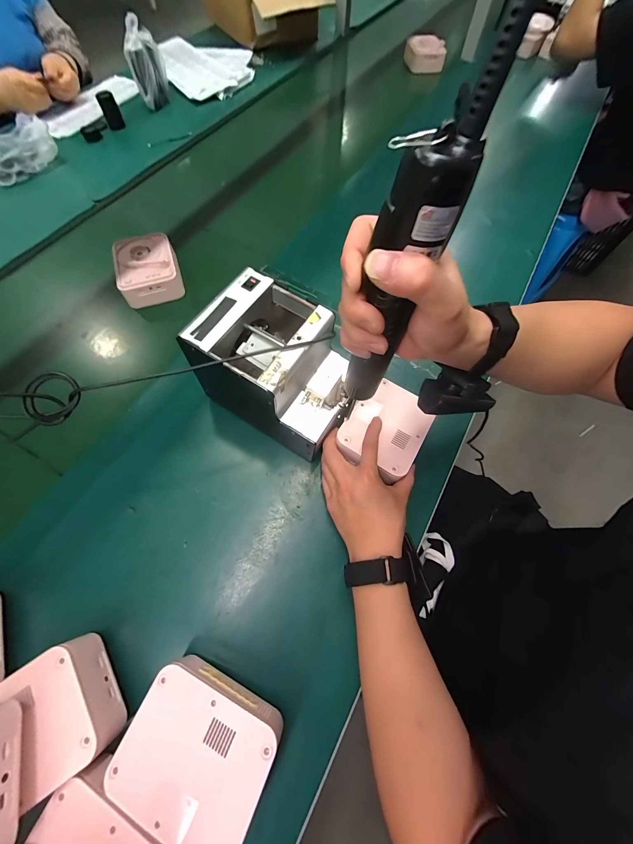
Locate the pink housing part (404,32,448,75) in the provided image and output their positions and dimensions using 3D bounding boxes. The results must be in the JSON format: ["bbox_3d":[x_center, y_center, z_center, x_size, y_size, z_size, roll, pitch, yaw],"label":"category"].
[{"bbox_3d":[0.339,-1.151,0.954,0.127,0.069,0.069,14,67,4],"label":"pink housing part"}]

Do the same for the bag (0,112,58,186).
[{"bbox_3d":[-0.694,-0.595,0.665,0.208,0.060,0.129,-40,74,-17],"label":"bag"}]

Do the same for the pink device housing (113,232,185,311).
[{"bbox_3d":[-0.299,-0.272,0.543,0.101,0.050,0.119,-19,69,-10],"label":"pink device housing"}]

